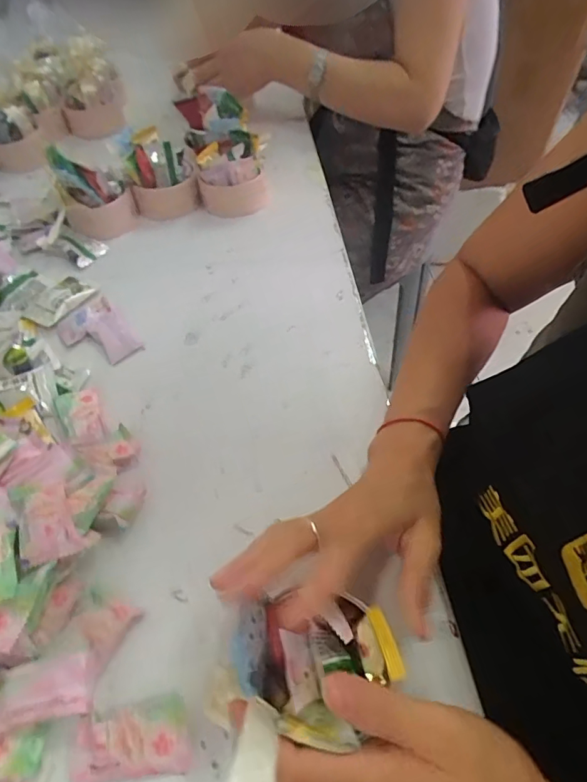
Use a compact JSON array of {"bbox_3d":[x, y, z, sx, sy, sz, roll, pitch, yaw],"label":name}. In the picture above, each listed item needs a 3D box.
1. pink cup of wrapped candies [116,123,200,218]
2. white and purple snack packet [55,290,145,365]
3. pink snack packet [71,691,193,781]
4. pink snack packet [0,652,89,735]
[{"bbox_3d":[-0.159,-0.264,0.568,0.078,0.083,0.072,-2,53,3],"label":"pink cup of wrapped candies"},{"bbox_3d":[-0.197,-0.061,0.463,0.057,0.007,0.090,-34,60,-23],"label":"white and purple snack packet"},{"bbox_3d":[-0.094,0.202,0.267,0.065,0.013,0.038,-10,53,-8],"label":"pink snack packet"},{"bbox_3d":[-0.152,0.177,0.274,0.059,0.014,0.034,-12,54,-9],"label":"pink snack packet"}]

